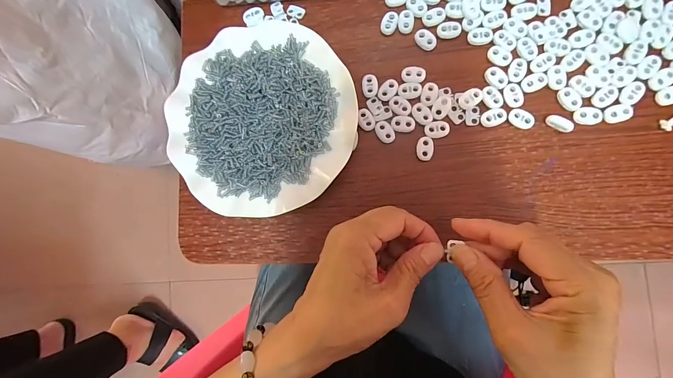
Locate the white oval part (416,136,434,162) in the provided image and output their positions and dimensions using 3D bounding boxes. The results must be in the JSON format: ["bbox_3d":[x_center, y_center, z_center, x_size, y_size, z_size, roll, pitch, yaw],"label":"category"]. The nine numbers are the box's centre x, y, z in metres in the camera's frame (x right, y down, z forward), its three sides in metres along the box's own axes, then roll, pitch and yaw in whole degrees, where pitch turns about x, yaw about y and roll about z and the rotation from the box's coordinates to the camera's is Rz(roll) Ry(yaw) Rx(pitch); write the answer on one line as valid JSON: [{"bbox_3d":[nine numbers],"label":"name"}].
[{"bbox_3d":[0.084,-0.038,0.300,0.015,0.004,0.022,6,87,7],"label":"white oval part"}]

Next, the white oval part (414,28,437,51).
[{"bbox_3d":[0.087,-0.147,0.309,0.023,0.004,0.017,37,91,8],"label":"white oval part"}]

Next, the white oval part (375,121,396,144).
[{"bbox_3d":[0.047,-0.055,0.306,0.015,0.004,0.023,-31,83,4],"label":"white oval part"}]

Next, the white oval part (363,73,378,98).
[{"bbox_3d":[0.034,-0.102,0.310,0.015,0.004,0.023,-4,86,7],"label":"white oval part"}]

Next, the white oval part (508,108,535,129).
[{"bbox_3d":[0.171,-0.065,0.291,0.022,0.004,0.015,35,91,8],"label":"white oval part"}]

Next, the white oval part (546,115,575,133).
[{"bbox_3d":[0.200,-0.058,0.284,0.022,0.010,0.009,28,90,8],"label":"white oval part"}]

